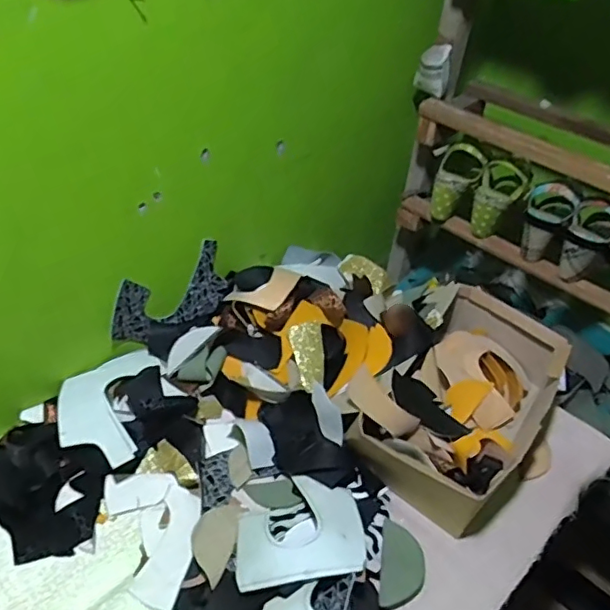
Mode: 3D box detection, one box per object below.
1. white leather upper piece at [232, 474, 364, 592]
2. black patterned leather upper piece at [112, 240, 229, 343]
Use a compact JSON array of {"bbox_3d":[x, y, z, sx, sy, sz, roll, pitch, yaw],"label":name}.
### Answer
[{"bbox_3d":[-0.007,0.268,0.677,0.146,0.063,0.148,4,40,-4],"label":"white leather upper piece"},{"bbox_3d":[-0.203,-0.011,0.862,0.032,0.110,0.193,36,48,30],"label":"black patterned leather upper piece"}]

